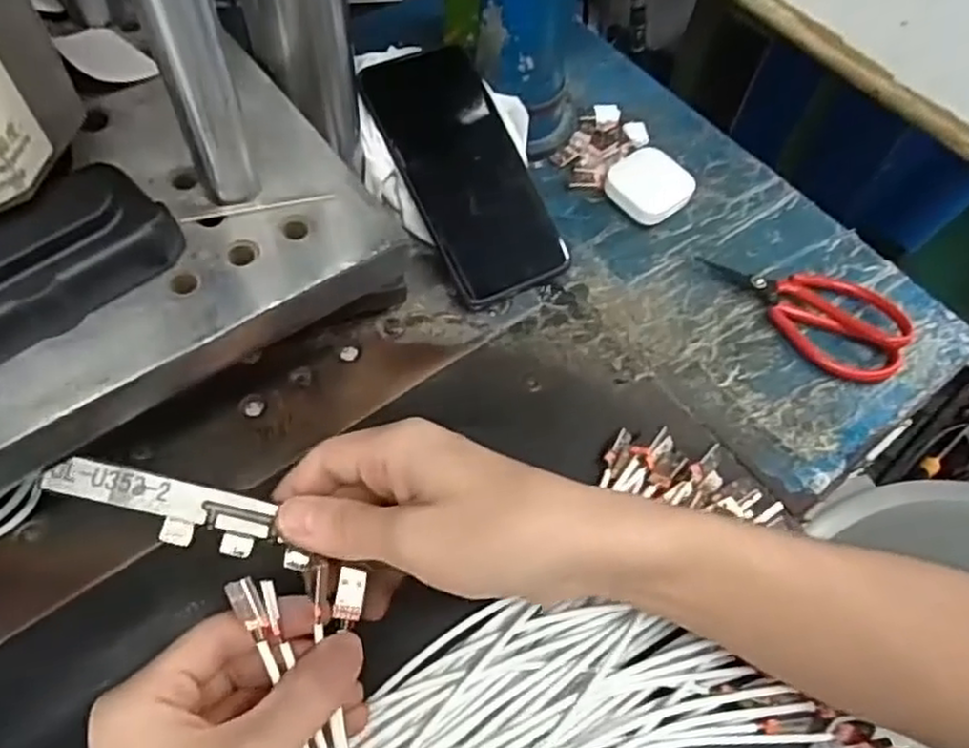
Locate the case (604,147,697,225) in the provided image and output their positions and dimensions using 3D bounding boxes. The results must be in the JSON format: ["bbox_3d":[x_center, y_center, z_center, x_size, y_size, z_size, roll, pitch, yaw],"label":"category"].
[{"bbox_3d":[0.108,-0.123,0.477,0.047,0.020,0.051,-33,67,-21],"label":"case"}]

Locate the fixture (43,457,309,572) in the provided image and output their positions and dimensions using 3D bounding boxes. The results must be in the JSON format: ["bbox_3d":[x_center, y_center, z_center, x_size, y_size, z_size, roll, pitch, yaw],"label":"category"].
[{"bbox_3d":[-0.121,0.055,0.292,0.100,0.013,0.023,22,58,-16],"label":"fixture"}]

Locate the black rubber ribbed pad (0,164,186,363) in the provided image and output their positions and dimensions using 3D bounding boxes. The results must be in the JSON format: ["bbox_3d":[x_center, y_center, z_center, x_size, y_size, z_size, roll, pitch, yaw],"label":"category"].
[{"bbox_3d":[-0.167,-0.036,0.262,0.040,0.028,0.104,37,64,17],"label":"black rubber ribbed pad"}]

